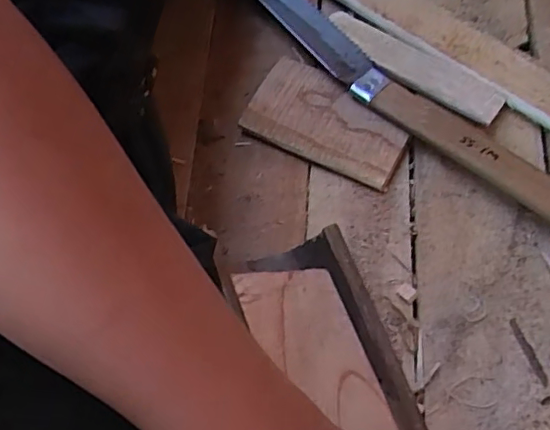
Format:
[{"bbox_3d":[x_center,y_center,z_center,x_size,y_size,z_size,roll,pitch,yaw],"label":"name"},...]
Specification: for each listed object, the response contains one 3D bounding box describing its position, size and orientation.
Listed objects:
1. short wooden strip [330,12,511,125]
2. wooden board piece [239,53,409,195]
[{"bbox_3d":[0.099,-0.112,0.433,0.145,0.005,0.034,34,69,16],"label":"short wooden strip"},{"bbox_3d":[0.039,-0.068,0.422,0.113,0.021,0.068,27,67,14],"label":"wooden board piece"}]

